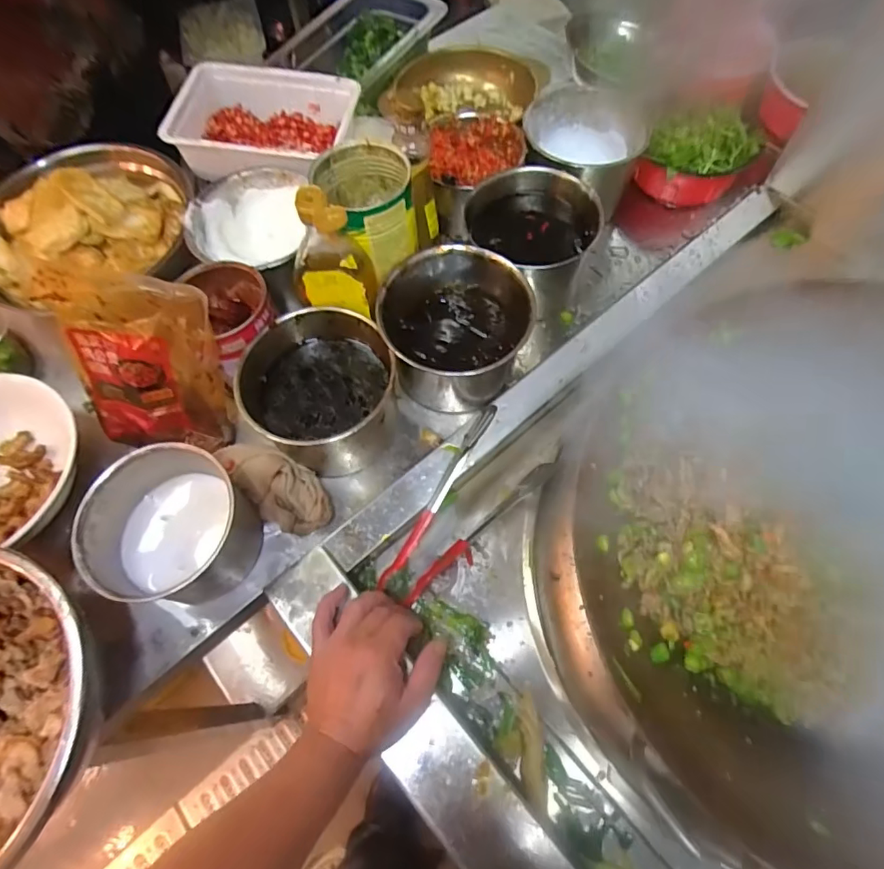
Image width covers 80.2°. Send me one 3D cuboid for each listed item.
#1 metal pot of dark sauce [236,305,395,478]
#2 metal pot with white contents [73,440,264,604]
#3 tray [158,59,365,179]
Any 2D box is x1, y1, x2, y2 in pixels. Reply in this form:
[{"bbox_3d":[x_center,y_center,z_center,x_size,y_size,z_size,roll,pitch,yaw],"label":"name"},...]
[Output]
[{"bbox_3d":[-0.121,-0.042,0.549,0.142,0.108,0.138,-1,64,1],"label":"metal pot of dark sauce"},{"bbox_3d":[-0.254,0.092,0.505,0.129,0.109,0.124,-1,64,1],"label":"metal pot with white contents"},{"bbox_3d":[-0.215,-0.381,0.649,0.202,0.078,0.155,8,65,5],"label":"tray"}]

